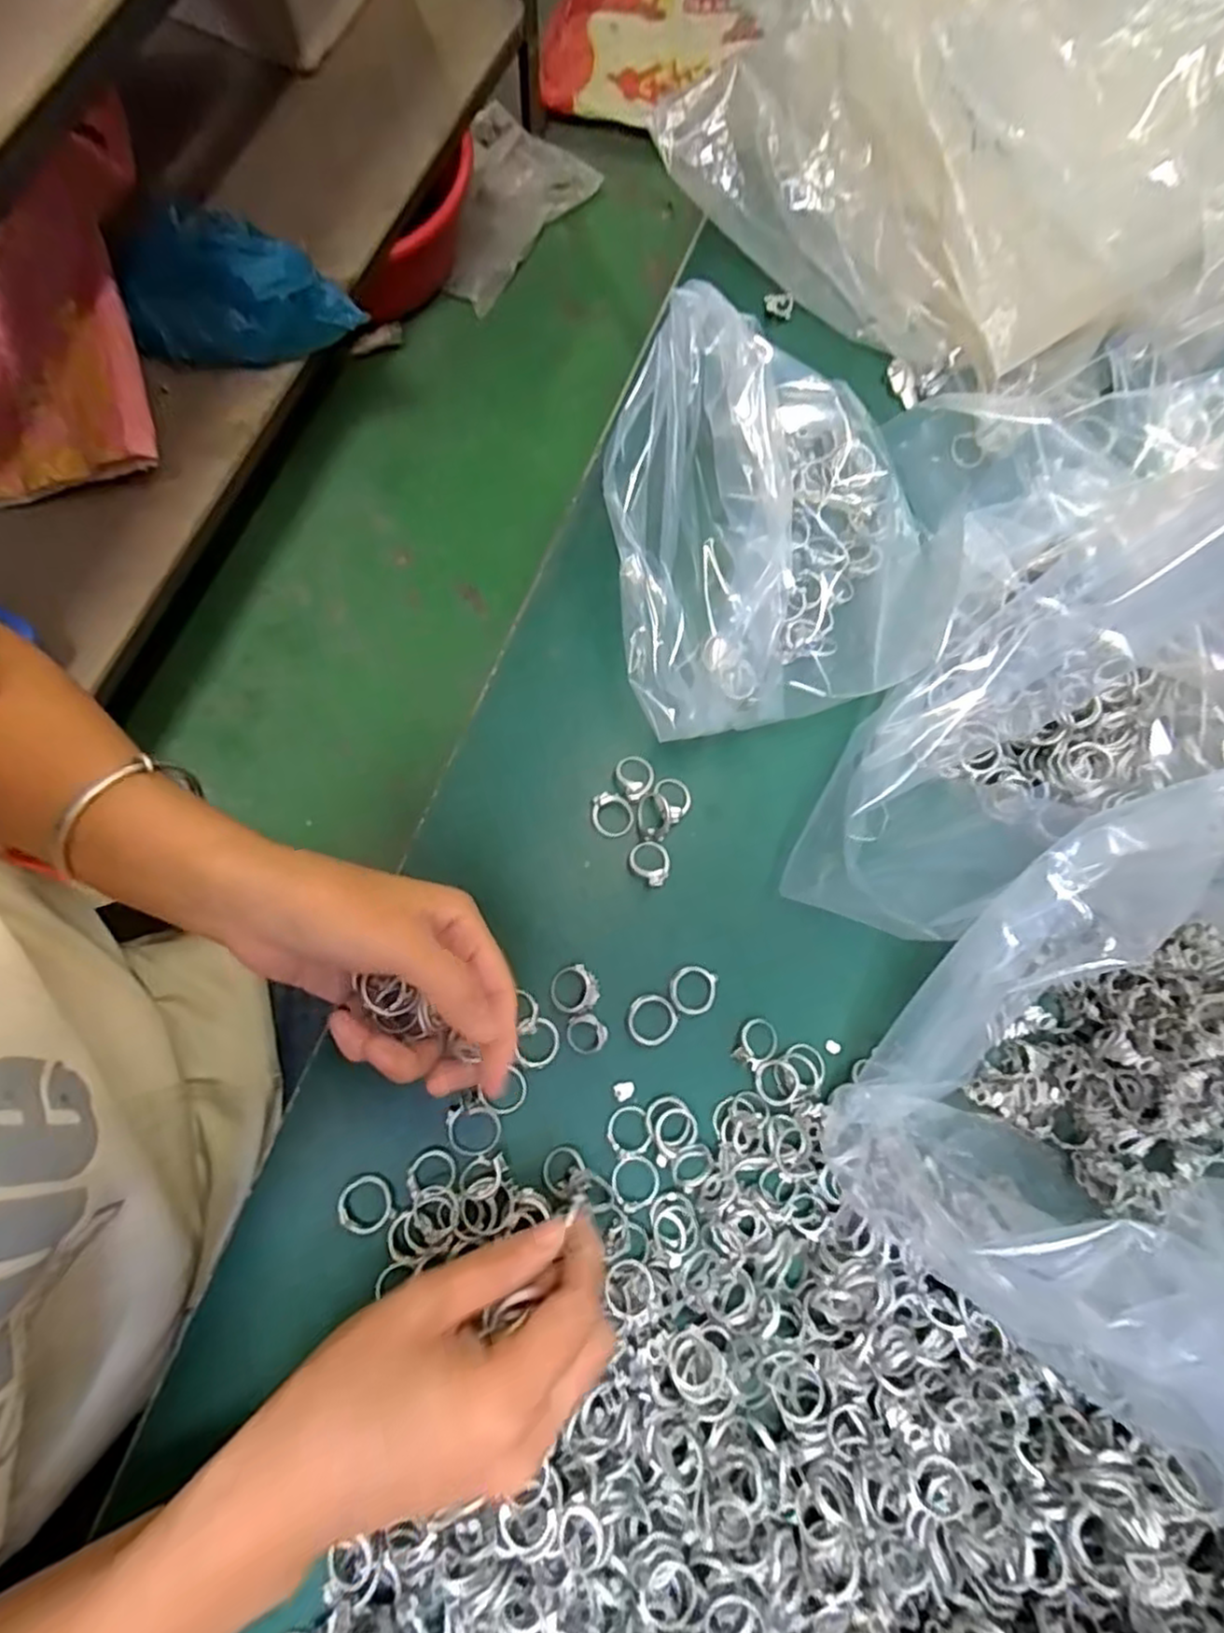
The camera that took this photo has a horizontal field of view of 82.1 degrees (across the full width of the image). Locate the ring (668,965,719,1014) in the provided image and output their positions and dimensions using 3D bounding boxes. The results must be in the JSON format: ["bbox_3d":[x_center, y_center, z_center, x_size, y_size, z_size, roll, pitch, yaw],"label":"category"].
[{"bbox_3d":[0.038,0.082,0.333,0.022,0.005,0.022,1,80,-4],"label":"ring"}]

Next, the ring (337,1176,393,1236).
[{"bbox_3d":[-0.106,0.167,0.301,0.022,0.004,0.021,1,80,-4],"label":"ring"}]

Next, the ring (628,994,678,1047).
[{"bbox_3d":[0.019,0.095,0.328,0.023,0.005,0.023,1,80,-4],"label":"ring"}]

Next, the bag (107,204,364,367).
[{"bbox_3d":[-0.467,-0.657,0.881,0.279,0.118,0.109,1,80,-4],"label":"bag"}]

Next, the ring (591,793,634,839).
[{"bbox_3d":[0.000,-0.001,0.340,0.020,0.012,0.020,1,80,-4],"label":"ring"}]

